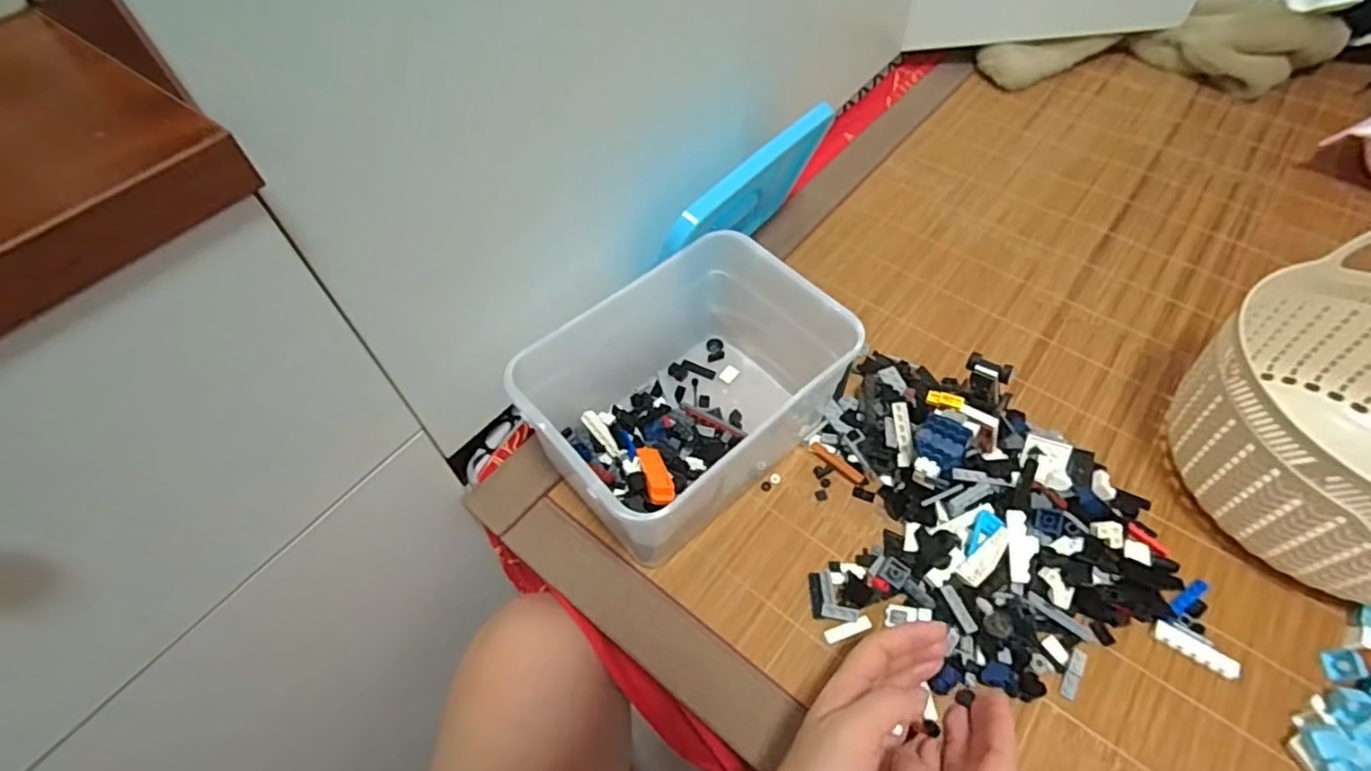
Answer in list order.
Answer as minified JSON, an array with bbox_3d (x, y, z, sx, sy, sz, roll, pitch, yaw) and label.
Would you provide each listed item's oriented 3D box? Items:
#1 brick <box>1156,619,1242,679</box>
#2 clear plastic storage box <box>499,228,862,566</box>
[{"bbox_3d":[0.327,0.169,0.406,0.046,0.009,0.014,29,60,22],"label":"brick"},{"bbox_3d":[0.002,0.011,0.468,0.209,0.125,0.150,-38,61,-22],"label":"clear plastic storage box"}]

